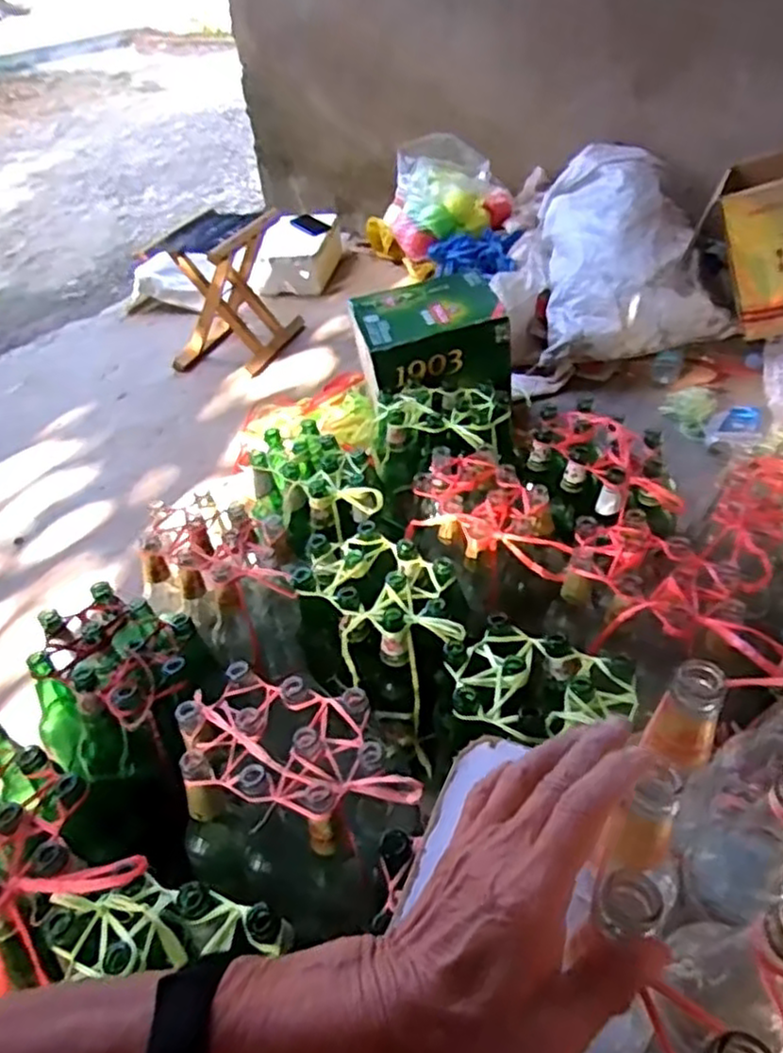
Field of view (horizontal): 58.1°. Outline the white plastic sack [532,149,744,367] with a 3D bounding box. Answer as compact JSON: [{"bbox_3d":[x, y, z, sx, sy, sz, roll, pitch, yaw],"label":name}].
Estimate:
[{"bbox_3d":[0.542,-0.626,1.602,0.378,0.300,0.426,0,42,7],"label":"white plastic sack"}]

